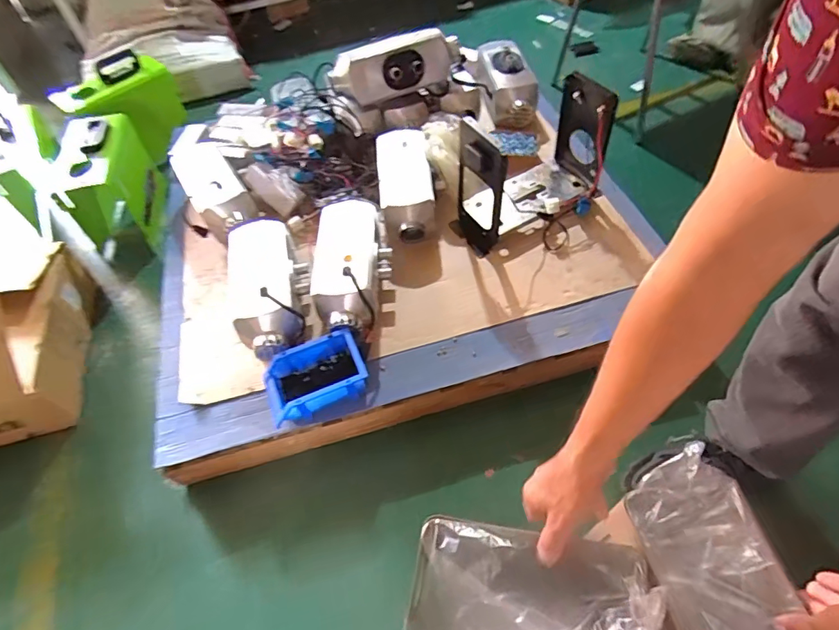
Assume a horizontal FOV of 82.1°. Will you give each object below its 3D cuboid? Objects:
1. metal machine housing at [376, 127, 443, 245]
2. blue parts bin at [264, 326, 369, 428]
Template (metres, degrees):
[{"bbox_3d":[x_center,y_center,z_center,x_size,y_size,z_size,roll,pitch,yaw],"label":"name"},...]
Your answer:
[{"bbox_3d":[-0.023,-0.301,1.142,0.139,0.128,0.300,-8,54,0],"label":"metal machine housing"},{"bbox_3d":[-0.190,0.115,0.882,0.179,0.079,0.121,-21,55,-9],"label":"blue parts bin"}]

